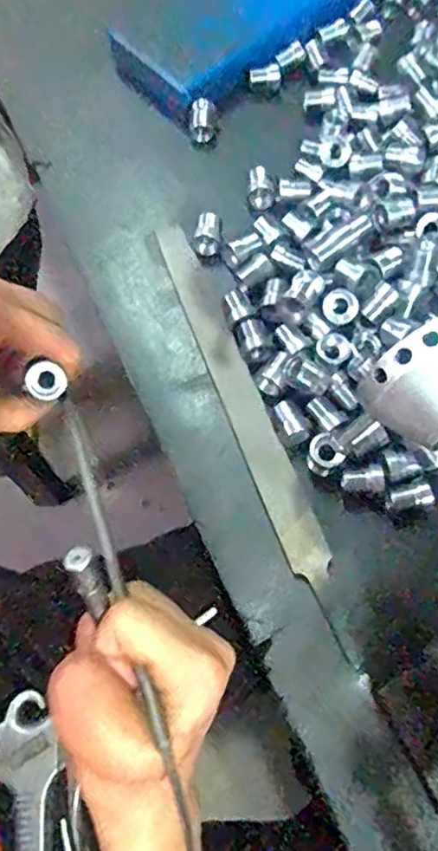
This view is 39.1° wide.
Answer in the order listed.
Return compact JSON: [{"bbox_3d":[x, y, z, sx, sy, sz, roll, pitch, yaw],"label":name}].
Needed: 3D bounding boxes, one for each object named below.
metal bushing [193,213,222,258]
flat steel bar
[{"bbox_3d":[-0.007,-0.131,0.420,0.017,0.011,0.028,6,68,2],"label":"metal bushing"},{"bbox_3d":[0.010,-0.026,0.383,0.022,0.007,0.247,-19,69,-8],"label":"flat steel bar"}]

